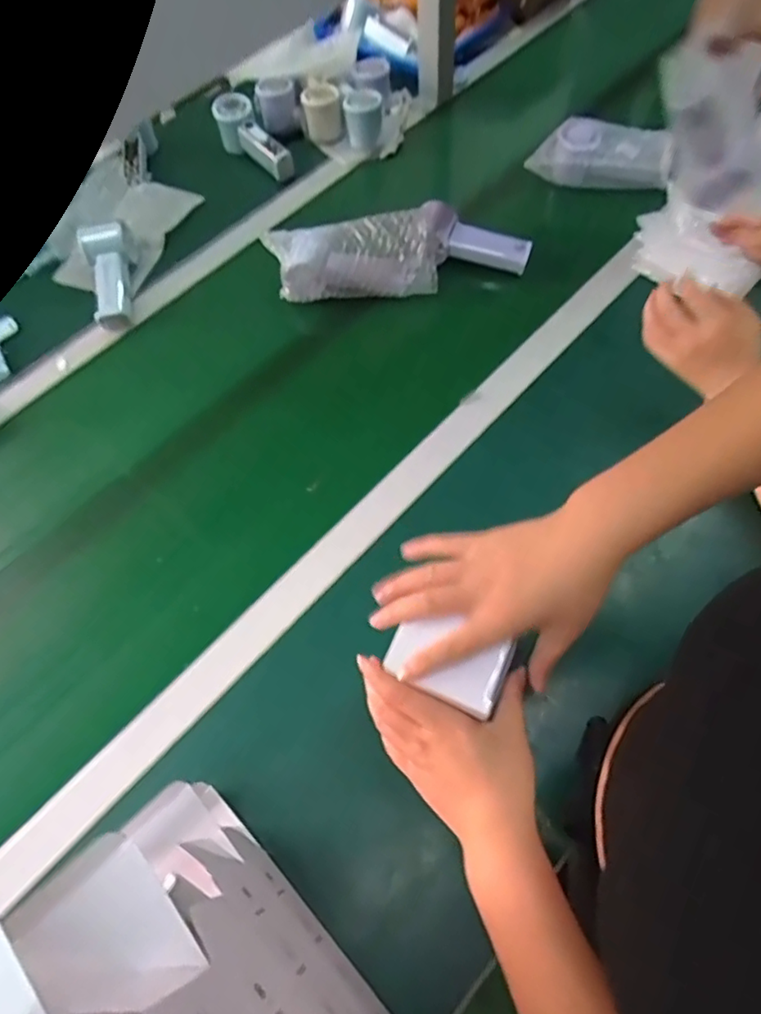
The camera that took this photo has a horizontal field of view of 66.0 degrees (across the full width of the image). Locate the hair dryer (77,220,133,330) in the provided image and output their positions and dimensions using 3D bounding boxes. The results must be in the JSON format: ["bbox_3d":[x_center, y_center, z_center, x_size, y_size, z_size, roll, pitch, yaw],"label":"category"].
[{"bbox_3d":[-0.356,-0.301,0.766,0.055,0.032,0.145,-13,77,-4],"label":"hair dryer"}]

